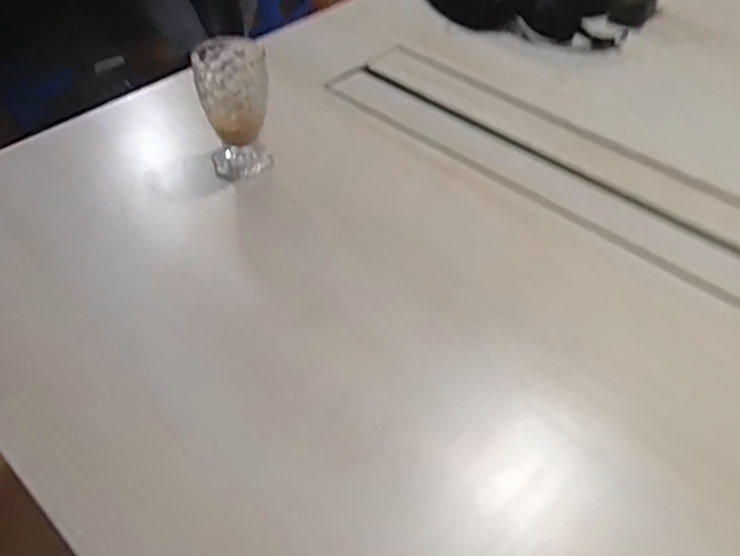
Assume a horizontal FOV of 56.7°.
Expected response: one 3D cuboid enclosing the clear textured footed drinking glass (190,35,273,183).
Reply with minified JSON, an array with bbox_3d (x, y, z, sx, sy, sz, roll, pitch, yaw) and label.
[{"bbox_3d":[-0.145,-0.182,0.736,0.073,0.126,0.081,-8,46,-9],"label":"clear textured footed drinking glass"}]

